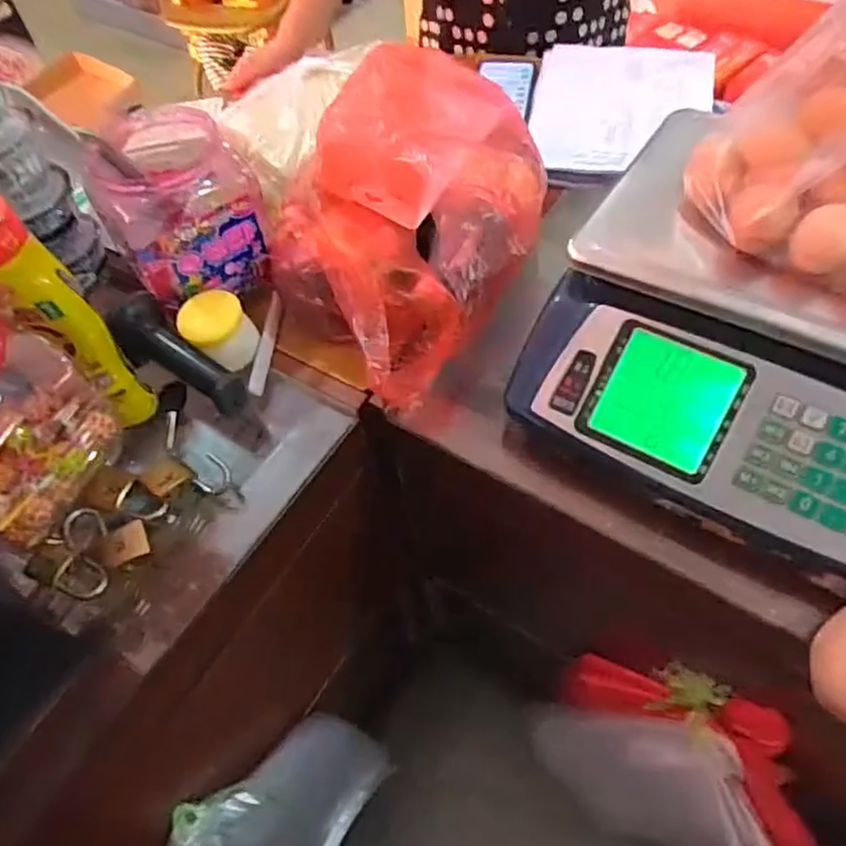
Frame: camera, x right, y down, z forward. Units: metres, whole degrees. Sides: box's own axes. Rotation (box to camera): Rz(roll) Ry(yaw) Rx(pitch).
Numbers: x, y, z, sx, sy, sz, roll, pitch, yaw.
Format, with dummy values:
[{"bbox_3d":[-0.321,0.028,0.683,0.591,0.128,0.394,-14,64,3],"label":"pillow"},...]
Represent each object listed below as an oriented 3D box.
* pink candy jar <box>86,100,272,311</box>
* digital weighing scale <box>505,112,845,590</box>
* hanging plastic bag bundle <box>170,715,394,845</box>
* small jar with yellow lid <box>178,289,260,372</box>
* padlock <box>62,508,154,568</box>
[{"bbox_3d":[-0.226,-0.197,0.618,0.120,0.113,0.116,-30,60,-14],"label":"pink candy jar"},{"bbox_3d":[0.272,-0.054,0.485,0.348,0.110,0.262,29,64,21],"label":"digital weighing scale"},{"bbox_3d":[-0.173,0.496,0.759,0.083,0.406,0.299,27,63,20],"label":"hanging plastic bag bundle"},{"bbox_3d":[-0.196,-0.090,0.620,0.061,0.054,0.067,-2,57,3],"label":"small jar with yellow lid"},{"bbox_3d":[-0.258,0.094,0.527,0.073,0.021,0.039,14,59,13],"label":"padlock"}]

